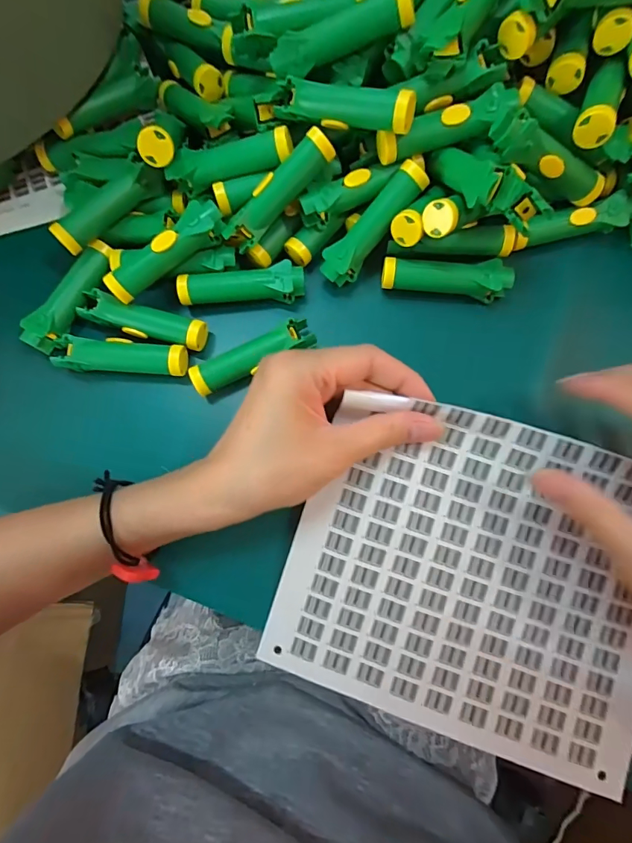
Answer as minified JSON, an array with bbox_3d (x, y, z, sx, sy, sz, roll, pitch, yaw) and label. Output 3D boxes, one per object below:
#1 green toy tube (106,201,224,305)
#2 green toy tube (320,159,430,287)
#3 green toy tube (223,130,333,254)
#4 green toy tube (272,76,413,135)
[{"bbox_3d":[-0.093,-0.104,0.259,0.079,0.022,0.017,-35,80,-6],"label":"green toy tube"},{"bbox_3d":[0.037,-0.121,0.261,0.026,0.022,0.080,46,109,9],"label":"green toy tube"},{"bbox_3d":[-0.024,-0.139,0.253,0.081,0.020,0.021,-41,80,15],"label":"green toy tube"},{"bbox_3d":[0.016,-0.177,0.236,0.076,0.019,0.016,18,79,17],"label":"green toy tube"}]

